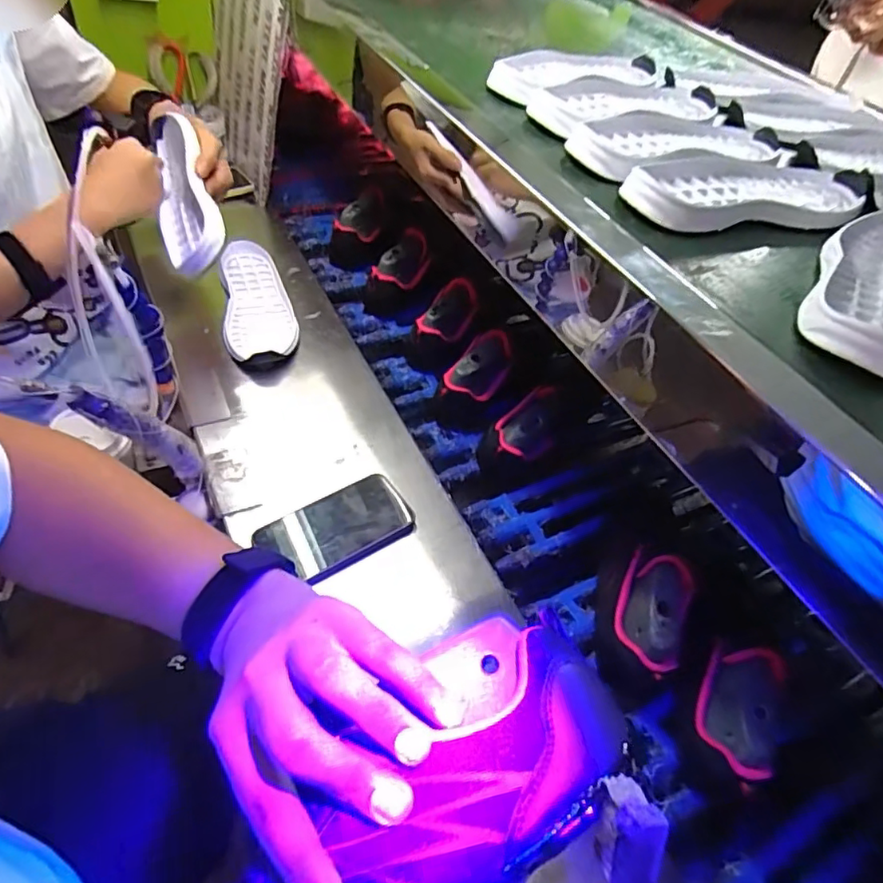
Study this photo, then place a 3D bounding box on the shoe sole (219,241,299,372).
[{"bbox_3d":[-0.267,-0.203,0.834,0.091,0.027,0.268,-14,54,-10],"label":"shoe sole"}]

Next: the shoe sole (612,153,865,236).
[{"bbox_3d":[0.278,-0.226,0.530,0.267,0.023,0.108,-16,53,-27],"label":"shoe sole"}]

